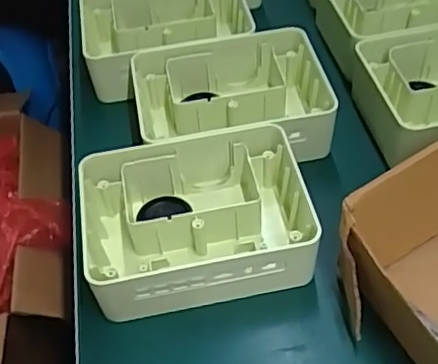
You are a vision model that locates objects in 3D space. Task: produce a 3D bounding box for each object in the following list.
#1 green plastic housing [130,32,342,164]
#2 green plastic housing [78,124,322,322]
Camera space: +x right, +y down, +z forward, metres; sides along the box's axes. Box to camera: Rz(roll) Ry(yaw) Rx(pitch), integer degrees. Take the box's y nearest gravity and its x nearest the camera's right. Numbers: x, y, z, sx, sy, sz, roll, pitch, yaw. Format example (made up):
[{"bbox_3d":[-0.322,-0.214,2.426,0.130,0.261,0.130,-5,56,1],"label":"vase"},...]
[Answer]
[{"bbox_3d":[0.010,-0.058,0.470,0.145,0.058,0.110,-9,49,-2],"label":"green plastic housing"},{"bbox_3d":[-0.014,0.028,0.399,0.144,0.058,0.104,-12,49,-5],"label":"green plastic housing"}]

